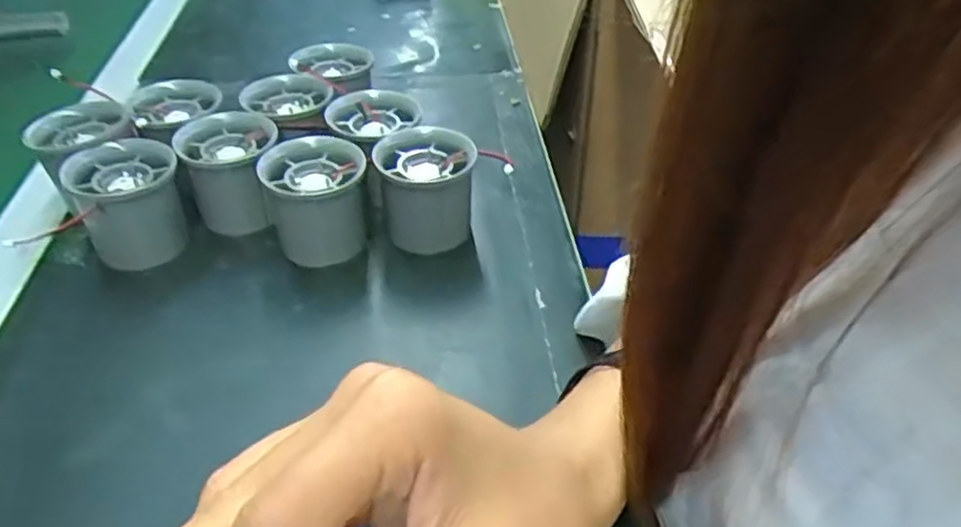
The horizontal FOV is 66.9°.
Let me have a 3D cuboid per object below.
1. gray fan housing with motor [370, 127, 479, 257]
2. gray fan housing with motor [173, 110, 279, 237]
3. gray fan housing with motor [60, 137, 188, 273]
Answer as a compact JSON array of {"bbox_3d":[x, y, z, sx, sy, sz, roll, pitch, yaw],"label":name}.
[{"bbox_3d":[-0.031,-0.039,0.409,0.051,0.053,0.052,2,40,-1],"label":"gray fan housing with motor"},{"bbox_3d":[-0.141,-0.051,0.418,0.053,0.052,0.054,-8,41,-12],"label":"gray fan housing with motor"},{"bbox_3d":[-0.188,-0.031,0.392,0.053,0.050,0.055,-19,45,-23],"label":"gray fan housing with motor"}]

